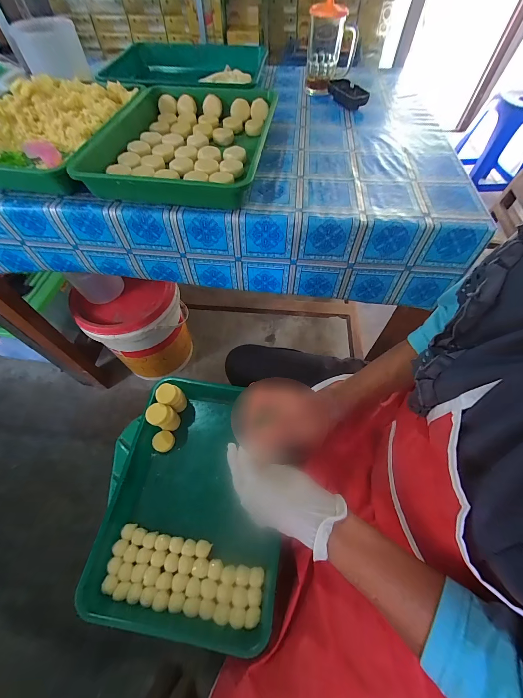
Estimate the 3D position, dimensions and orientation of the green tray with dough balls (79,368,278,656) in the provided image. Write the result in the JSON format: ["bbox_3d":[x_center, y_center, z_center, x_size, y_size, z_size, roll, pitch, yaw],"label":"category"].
[{"bbox_3d":[-0.114,0.231,0.465,0.308,0.068,0.362,7,60,4],"label":"green tray with dough balls"}]

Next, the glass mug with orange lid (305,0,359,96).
[{"bbox_3d":[0.154,-0.660,0.609,0.104,0.132,0.079,8,60,5],"label":"glass mug with orange lid"}]

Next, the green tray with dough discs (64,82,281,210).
[{"bbox_3d":[-0.133,-0.378,0.497,0.277,0.049,0.372,6,60,4],"label":"green tray with dough discs"}]

